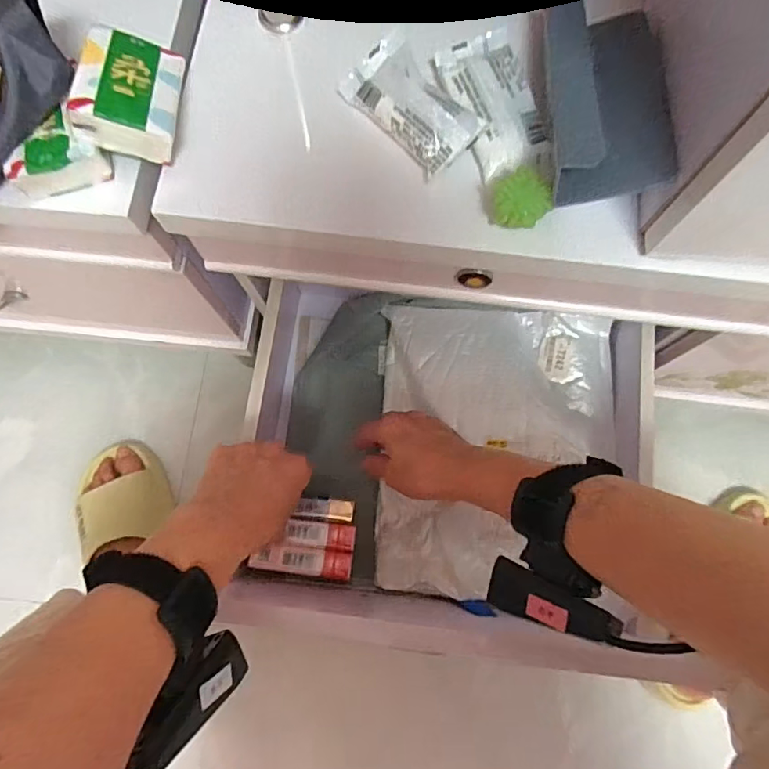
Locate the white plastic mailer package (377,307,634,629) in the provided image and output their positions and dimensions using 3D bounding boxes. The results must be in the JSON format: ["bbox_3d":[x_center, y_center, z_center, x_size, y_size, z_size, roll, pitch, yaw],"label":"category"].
[{"bbox_3d":[0.109,0.056,0.486,0.222,0.048,0.259,2,76,2],"label":"white plastic mailer package"}]

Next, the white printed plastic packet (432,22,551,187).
[{"bbox_3d":[0.069,-0.171,0.317,0.047,0.015,0.106,-15,76,-2],"label":"white printed plastic packet"}]

